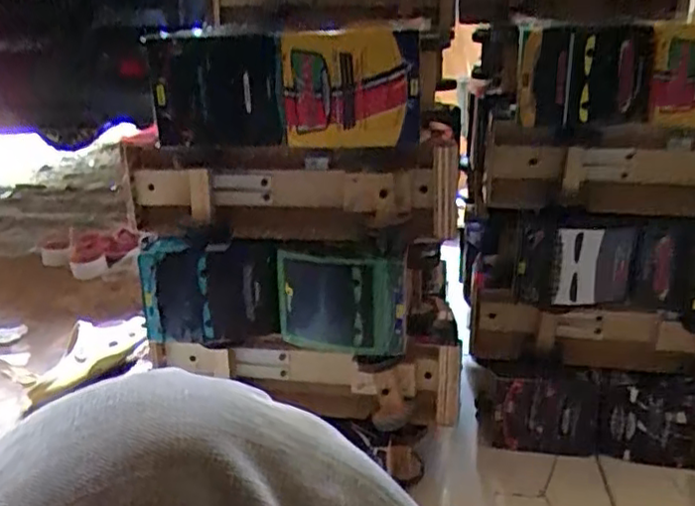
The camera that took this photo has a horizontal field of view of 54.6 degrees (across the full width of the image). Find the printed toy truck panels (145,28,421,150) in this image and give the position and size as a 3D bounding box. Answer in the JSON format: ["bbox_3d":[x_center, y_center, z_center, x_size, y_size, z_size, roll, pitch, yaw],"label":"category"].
[{"bbox_3d":[-0.073,-0.147,0.624,0.276,0.112,0.100,11,26,28],"label":"printed toy truck panels"}]

